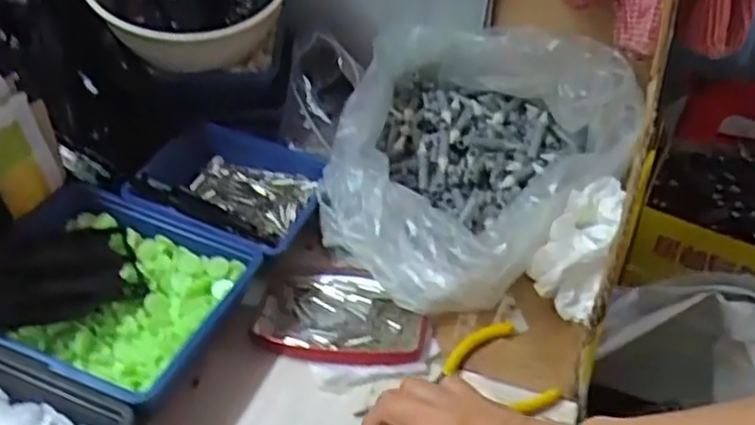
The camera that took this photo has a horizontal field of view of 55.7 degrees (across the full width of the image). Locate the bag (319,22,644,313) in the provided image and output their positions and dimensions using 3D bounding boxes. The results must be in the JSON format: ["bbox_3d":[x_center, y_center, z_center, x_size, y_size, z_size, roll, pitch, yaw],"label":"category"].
[{"bbox_3d":[0.058,-0.059,0.582,0.241,0.117,0.231,-32,48,-33],"label":"bag"}]

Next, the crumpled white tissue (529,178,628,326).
[{"bbox_3d":[0.146,0.020,0.526,0.050,0.037,0.112,15,64,20],"label":"crumpled white tissue"}]

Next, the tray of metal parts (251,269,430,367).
[{"bbox_3d":[-0.026,0.077,0.518,0.120,0.014,0.084,6,39,9],"label":"tray of metal parts"}]

